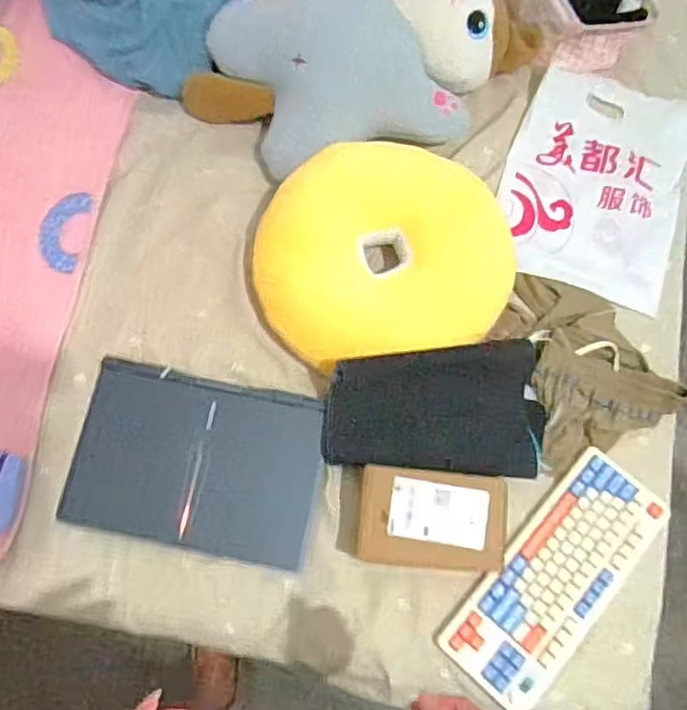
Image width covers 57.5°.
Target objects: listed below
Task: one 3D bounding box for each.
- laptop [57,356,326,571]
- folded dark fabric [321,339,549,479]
[{"bbox_3d":[-0.223,0.158,0.941,0.357,0.032,0.246,12,75,1],"label":"laptop"},{"bbox_3d":[0.138,0.073,0.946,0.317,0.037,0.199,4,75,-1],"label":"folded dark fabric"}]

